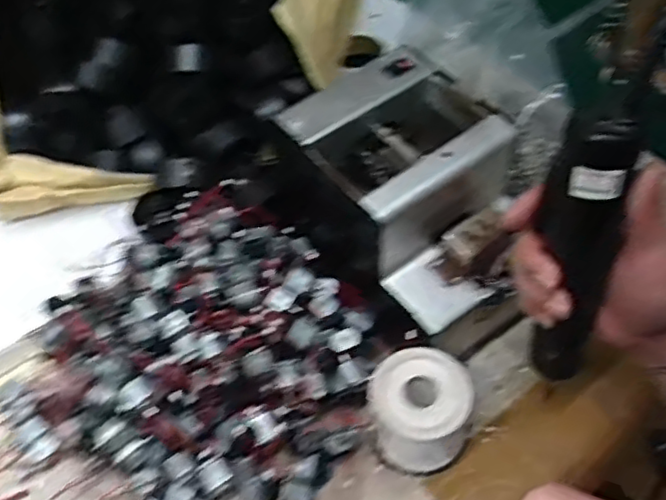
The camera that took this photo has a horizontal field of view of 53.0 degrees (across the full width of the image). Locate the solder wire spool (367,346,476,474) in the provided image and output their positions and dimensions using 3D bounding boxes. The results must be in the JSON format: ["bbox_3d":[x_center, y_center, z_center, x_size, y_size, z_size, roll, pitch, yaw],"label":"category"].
[{"bbox_3d":[0.059,0.110,0.453,0.064,0.064,0.062,-2,50,3],"label":"solder wire spool"}]

